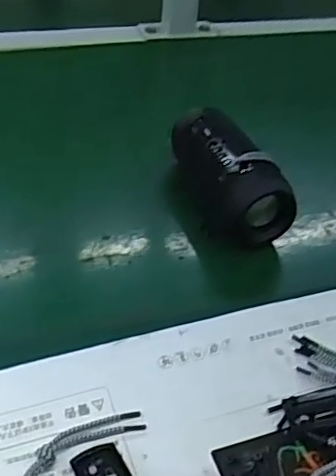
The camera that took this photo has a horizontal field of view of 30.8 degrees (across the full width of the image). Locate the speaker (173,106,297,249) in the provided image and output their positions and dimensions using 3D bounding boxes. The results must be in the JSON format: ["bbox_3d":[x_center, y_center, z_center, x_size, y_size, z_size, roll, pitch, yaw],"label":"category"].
[{"bbox_3d":[0.050,-0.060,0.562,0.057,0.065,0.148,-19,49,-24],"label":"speaker"}]

